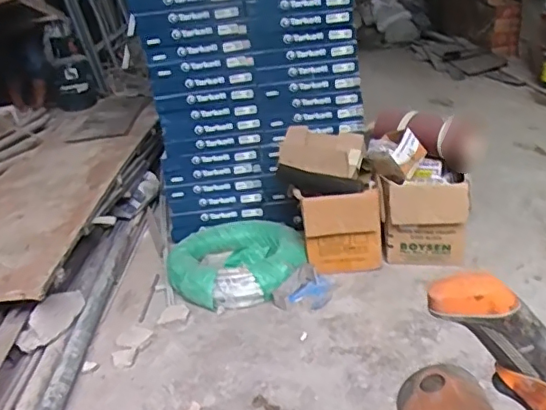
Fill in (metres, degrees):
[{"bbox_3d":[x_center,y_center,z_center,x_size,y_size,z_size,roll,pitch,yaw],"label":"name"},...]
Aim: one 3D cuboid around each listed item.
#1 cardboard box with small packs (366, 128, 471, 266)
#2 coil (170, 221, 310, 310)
[{"bbox_3d":[0.427,-0.015,1.655,0.266,0.358,0.199,-2,22,10],"label":"cardboard box with small packs"},{"bbox_3d":[-0.115,0.160,1.718,0.409,0.080,0.442,-6,24,2],"label":"coil"}]

